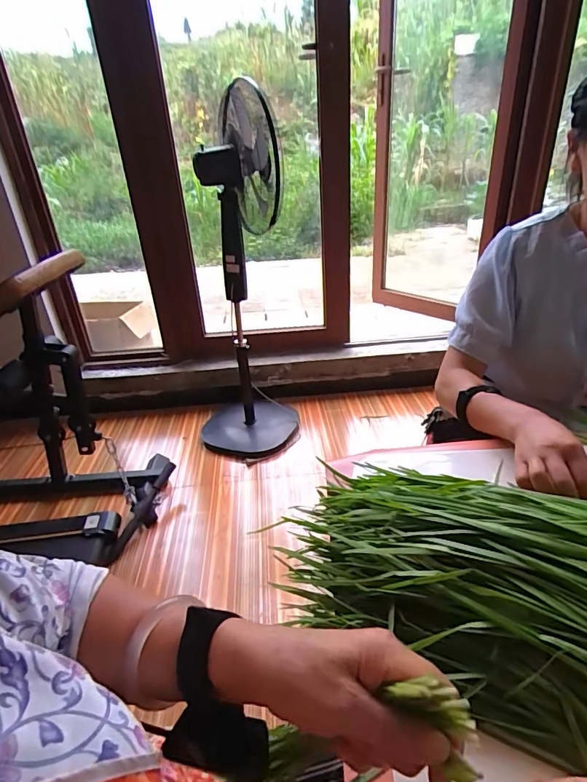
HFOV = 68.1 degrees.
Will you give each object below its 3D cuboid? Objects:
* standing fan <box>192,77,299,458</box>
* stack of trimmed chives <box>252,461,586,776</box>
[{"bbox_3d":[-0.234,-0.378,1.708,0.412,1.263,0.527,-8,30,-8],"label":"standing fan"},{"bbox_3d":[0.148,0.149,0.395,0.207,0.104,0.371,-28,38,-37],"label":"stack of trimmed chives"}]

